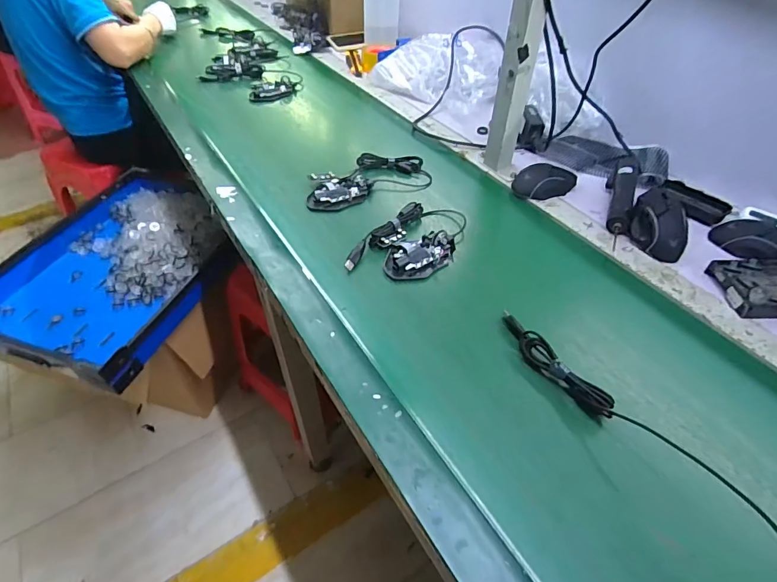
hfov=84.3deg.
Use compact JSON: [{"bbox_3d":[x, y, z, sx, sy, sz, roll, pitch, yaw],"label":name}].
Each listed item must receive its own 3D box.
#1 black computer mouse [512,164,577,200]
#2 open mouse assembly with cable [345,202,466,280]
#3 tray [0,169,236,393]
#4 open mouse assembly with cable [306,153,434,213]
[{"bbox_3d":[0.273,-0.193,0.747,0.110,0.039,0.071,-28,53,-24],"label":"black computer mouse"},{"bbox_3d":[0.038,-0.072,0.641,0.113,0.032,0.195,32,54,25],"label":"open mouse assembly with cable"},{"bbox_3d":[-0.652,-0.076,1.068,0.485,0.106,0.625,12,48,9],"label":"tray"},{"bbox_3d":[-0.038,-0.200,0.755,0.223,0.025,0.102,-18,50,-18],"label":"open mouse assembly with cable"}]

